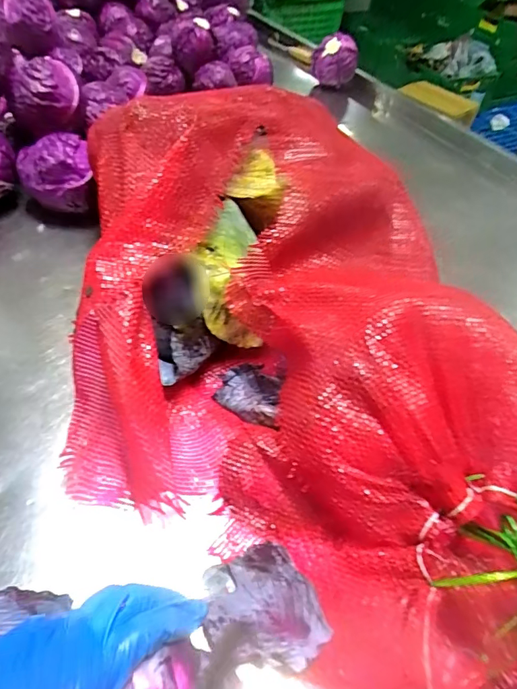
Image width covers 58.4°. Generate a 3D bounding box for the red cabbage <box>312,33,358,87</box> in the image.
[{"bbox_3d":[0.220,-0.822,1.345,0.129,0.103,0.108,9,49,1],"label":"red cabbage"}]

